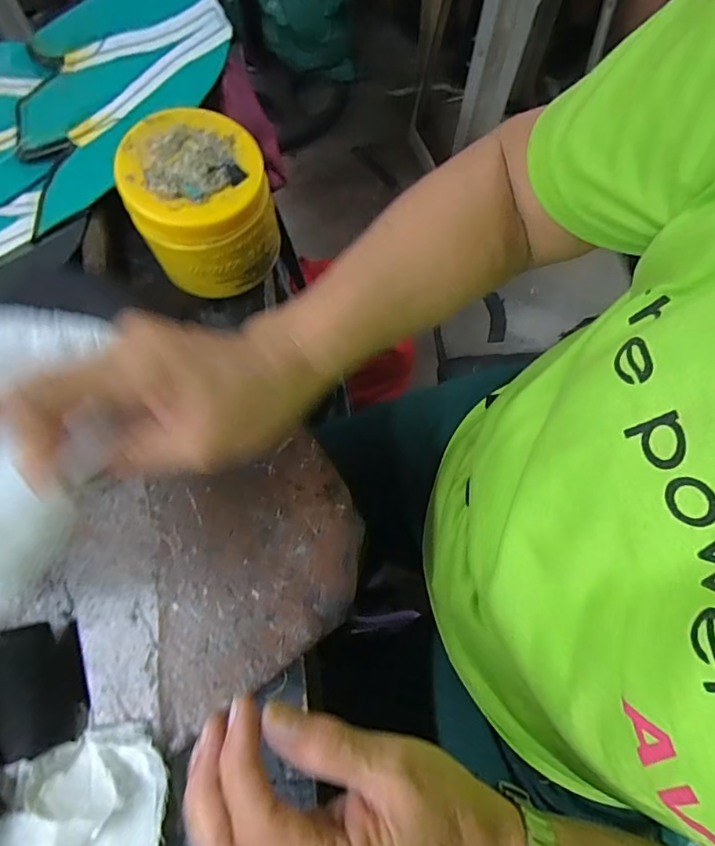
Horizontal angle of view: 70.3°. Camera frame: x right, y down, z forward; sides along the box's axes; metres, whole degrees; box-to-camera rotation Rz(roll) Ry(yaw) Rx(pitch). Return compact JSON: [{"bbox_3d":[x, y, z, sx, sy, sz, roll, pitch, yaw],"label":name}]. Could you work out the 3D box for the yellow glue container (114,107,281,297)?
[{"bbox_3d":[-0.108,-0.151,0.356,0.088,0.081,0.086,0,72,1],"label":"yellow glue container"}]

